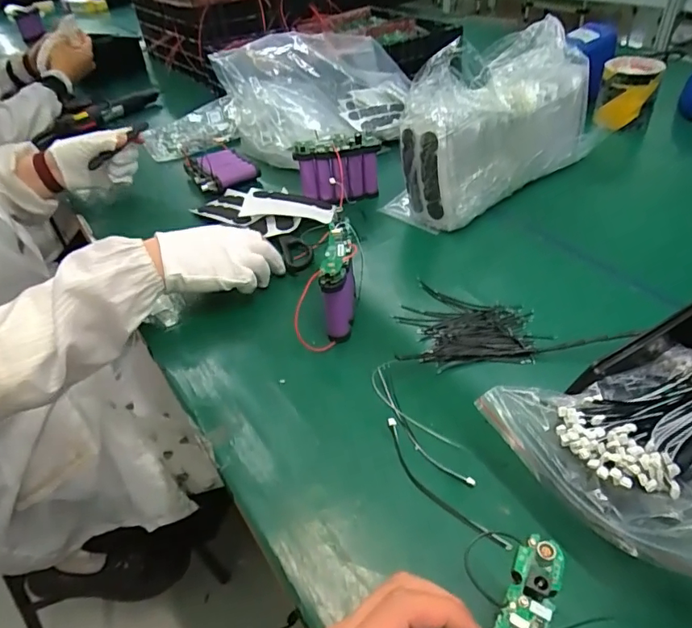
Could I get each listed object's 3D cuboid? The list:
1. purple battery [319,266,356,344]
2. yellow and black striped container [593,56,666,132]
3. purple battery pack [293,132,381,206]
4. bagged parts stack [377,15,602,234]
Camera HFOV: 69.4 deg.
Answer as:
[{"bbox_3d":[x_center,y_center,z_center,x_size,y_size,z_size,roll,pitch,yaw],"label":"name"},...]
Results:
[{"bbox_3d":[-0.007,-0.010,0.494,0.031,0.082,0.031,-3,40,4],"label":"purple battery"},{"bbox_3d":[0.461,-0.356,0.824,0.084,0.101,0.079,18,46,26],"label":"yellow and black striped container"},{"bbox_3d":[-0.011,-0.201,0.696,0.113,0.085,0.034,-7,40,-1],"label":"purple battery pack"},{"bbox_3d":[0.215,-0.245,0.664,0.306,0.205,0.101,-26,46,-23],"label":"bagged parts stack"}]

